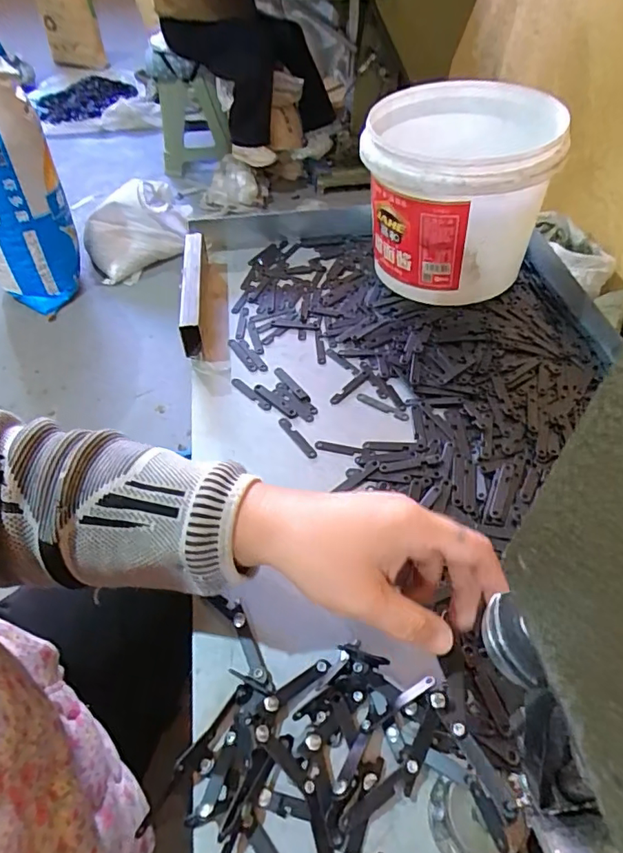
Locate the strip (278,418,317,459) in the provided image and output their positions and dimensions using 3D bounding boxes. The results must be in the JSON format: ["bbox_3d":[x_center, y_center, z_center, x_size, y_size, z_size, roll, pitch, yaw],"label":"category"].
[{"bbox_3d":[-0.012,0.010,0.459,0.010,0.004,0.051,-29,53,-19],"label":"strip"}]

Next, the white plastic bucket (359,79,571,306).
[{"bbox_3d":[0.145,-0.236,0.557,0.181,0.157,0.185,-1,49,3],"label":"white plastic bucket"}]

